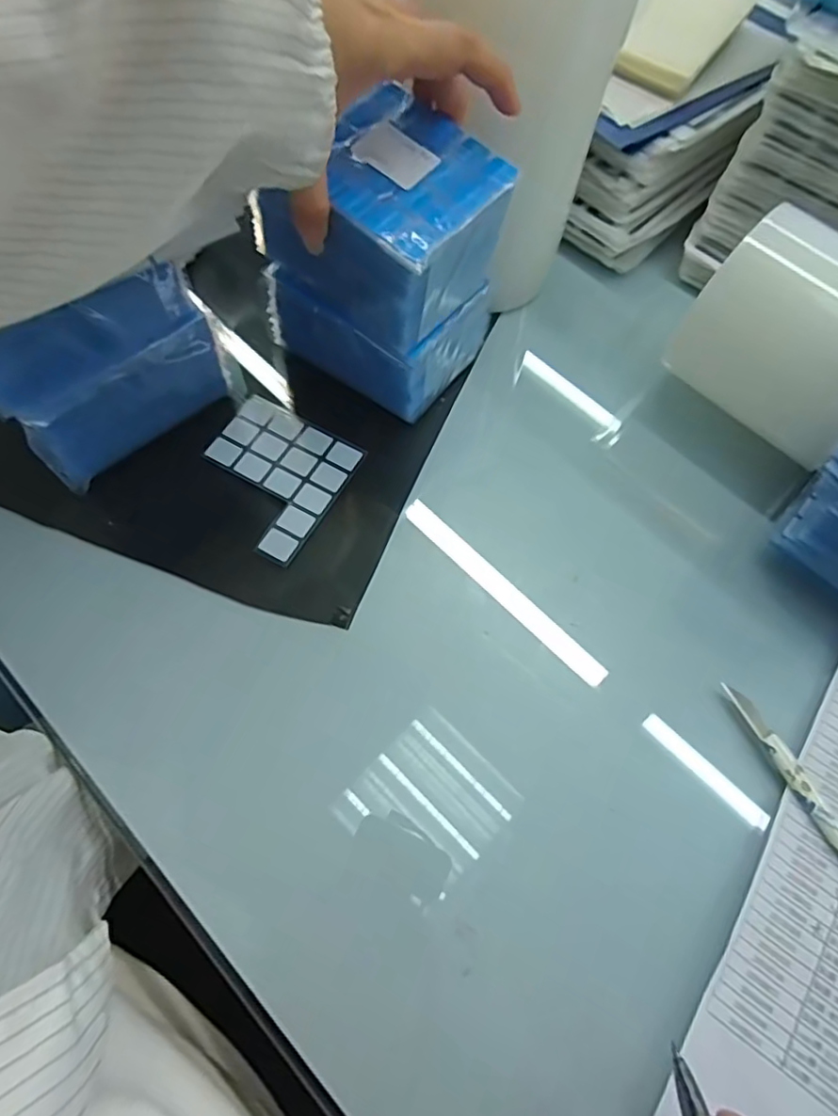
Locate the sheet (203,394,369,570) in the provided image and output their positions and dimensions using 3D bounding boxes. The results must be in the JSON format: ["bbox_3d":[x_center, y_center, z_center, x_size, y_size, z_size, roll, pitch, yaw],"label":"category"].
[{"bbox_3d":[-0.097,-0.054,0.396,0.091,0.006,0.097,29,67,8],"label":"sheet"}]

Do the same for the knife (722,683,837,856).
[{"bbox_3d":[0.206,0.119,0.332,0.013,0.004,0.108,-24,70,-14],"label":"knife"}]

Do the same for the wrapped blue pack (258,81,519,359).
[{"bbox_3d":[-0.017,-0.196,0.351,0.113,0.077,0.091,41,71,14],"label":"wrapped blue pack"}]

